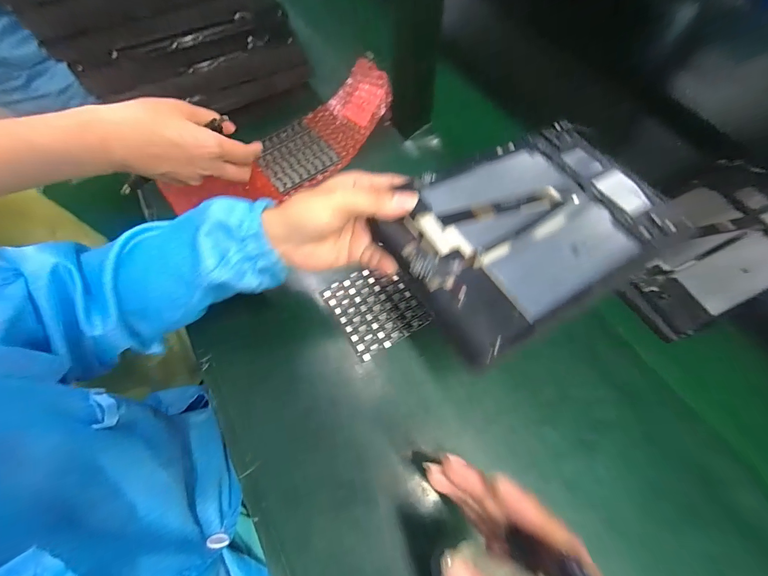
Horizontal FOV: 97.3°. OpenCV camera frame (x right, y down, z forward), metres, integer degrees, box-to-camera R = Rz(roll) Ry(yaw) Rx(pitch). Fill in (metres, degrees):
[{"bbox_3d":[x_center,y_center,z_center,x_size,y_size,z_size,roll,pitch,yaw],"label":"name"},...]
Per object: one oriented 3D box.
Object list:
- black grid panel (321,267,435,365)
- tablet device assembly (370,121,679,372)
[{"bbox_3d":[-0.008,0.019,0.368,0.087,0.004,0.093,-29,67,-11],"label":"black grid panel"},{"bbox_3d":[0.119,-0.054,0.276,0.243,0.020,0.154,-26,65,-20],"label":"tablet device assembly"}]

